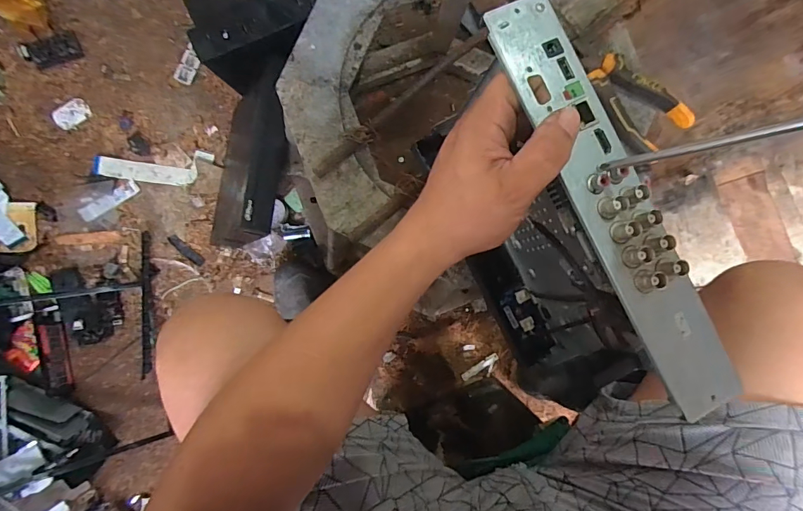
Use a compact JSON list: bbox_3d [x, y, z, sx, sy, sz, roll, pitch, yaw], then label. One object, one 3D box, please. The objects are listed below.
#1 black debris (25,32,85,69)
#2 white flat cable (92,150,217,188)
[{"bbox_3d":[-0.641,-0.380,0.780,0.091,0.013,0.048,-18,88,-5],"label":"black debris"},{"bbox_3d":[-0.462,-0.160,0.787,0.205,0.016,0.064,-5,87,-5],"label":"white flat cable"}]

